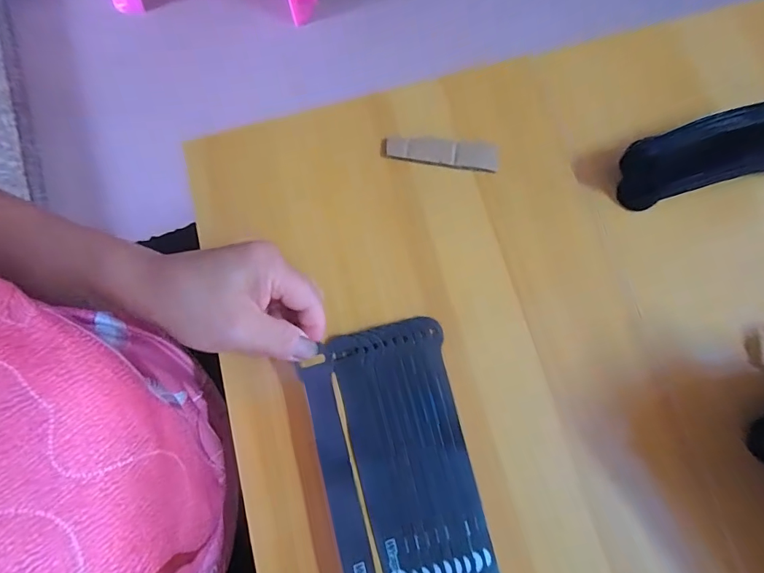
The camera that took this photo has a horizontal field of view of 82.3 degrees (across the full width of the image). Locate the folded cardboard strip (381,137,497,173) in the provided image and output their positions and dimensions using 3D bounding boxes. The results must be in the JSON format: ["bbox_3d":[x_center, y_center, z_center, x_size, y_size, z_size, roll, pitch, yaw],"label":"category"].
[{"bbox_3d":[0.045,-0.105,0.338,0.089,0.010,0.023,10,78,4],"label":"folded cardboard strip"}]

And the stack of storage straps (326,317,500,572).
[{"bbox_3d":[0.023,0.125,0.293,0.075,0.015,0.198,-14,77,-1],"label":"stack of storage straps"}]

